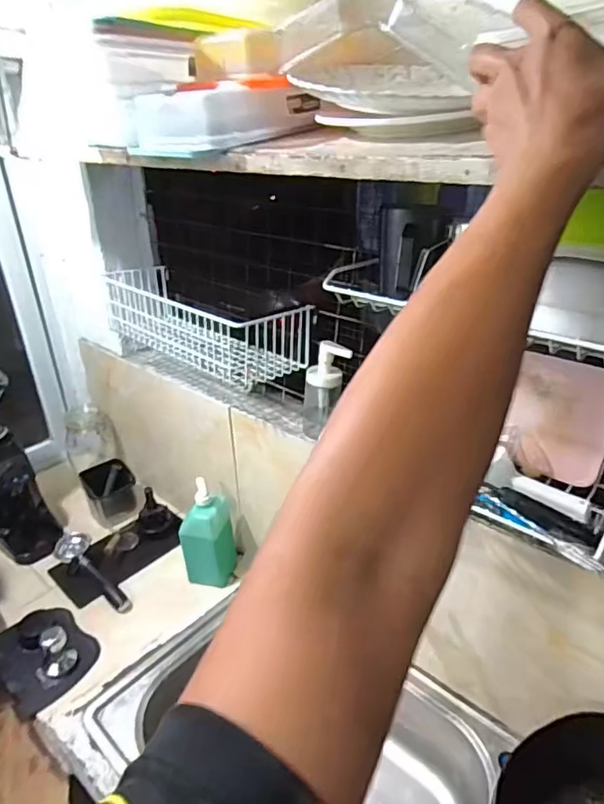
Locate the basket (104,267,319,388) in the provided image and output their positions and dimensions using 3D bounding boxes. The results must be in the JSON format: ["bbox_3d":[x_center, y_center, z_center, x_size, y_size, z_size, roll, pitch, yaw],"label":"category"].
[{"bbox_3d":[-0.214,-0.162,1.043,0.163,0.130,0.508,-25,35,-38],"label":"basket"}]

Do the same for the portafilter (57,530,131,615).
[{"bbox_3d":[-0.437,0.361,1.101,0.065,0.070,0.261,-24,34,-36],"label":"portafilter"}]

